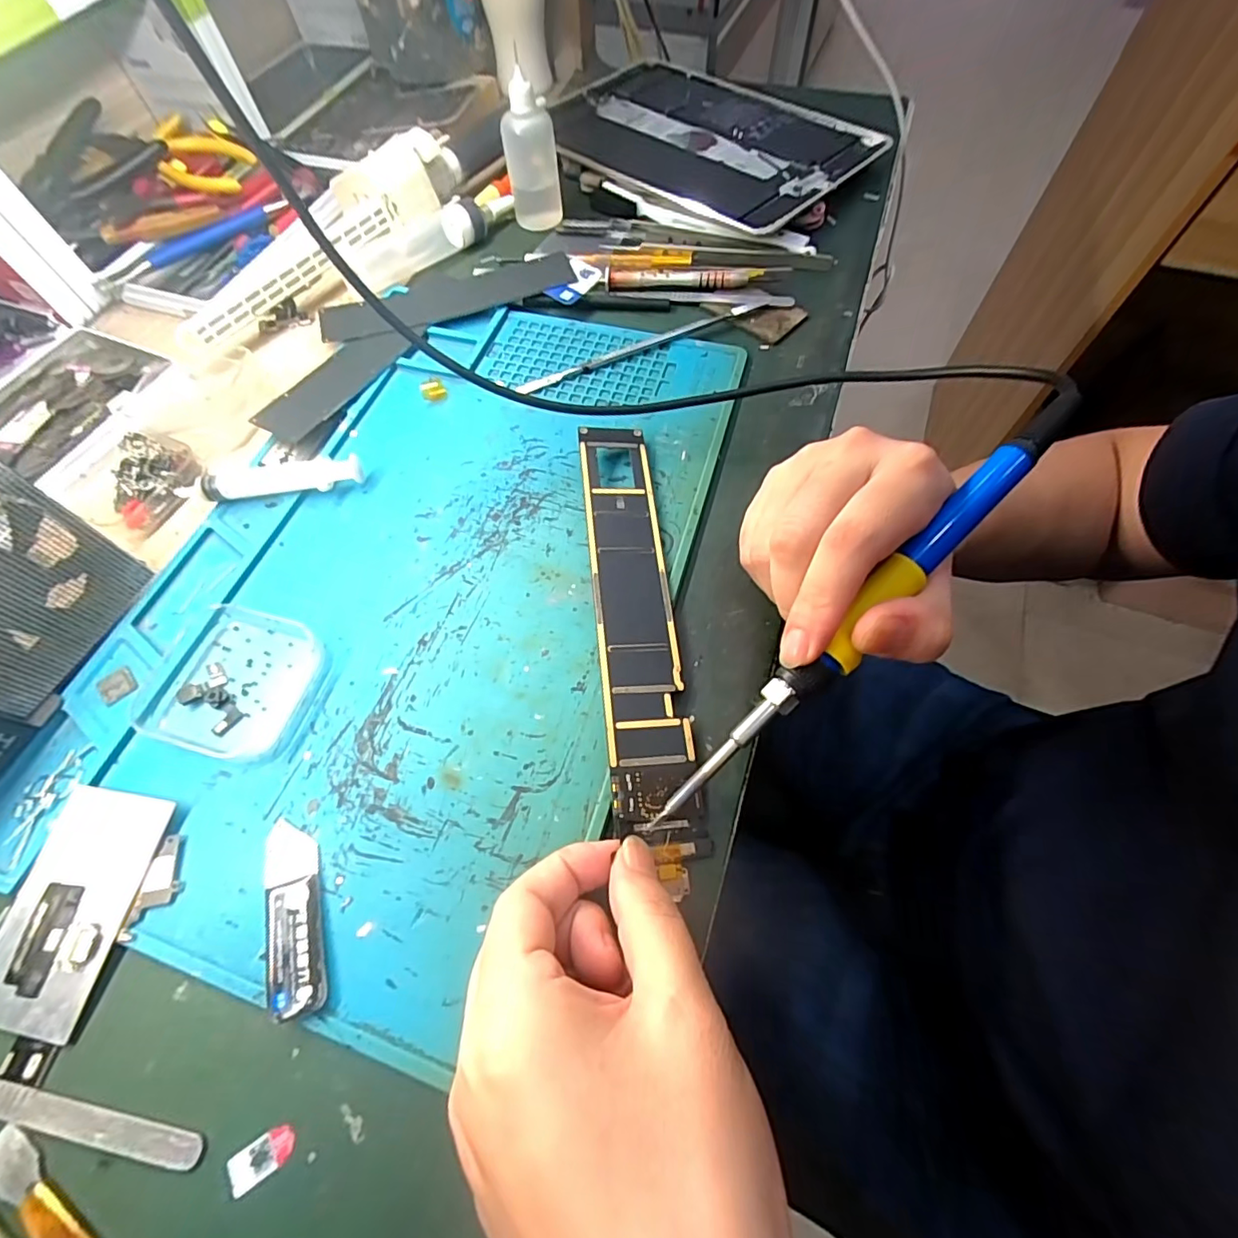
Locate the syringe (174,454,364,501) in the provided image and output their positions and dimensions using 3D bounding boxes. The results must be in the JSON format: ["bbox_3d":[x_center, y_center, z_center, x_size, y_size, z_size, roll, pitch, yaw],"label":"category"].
[{"bbox_3d":[-0.183,-0.075,0.291,0.091,0.015,0.020,-7,63,-3],"label":"syringe"}]

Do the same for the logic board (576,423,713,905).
[{"bbox_3d":[0.007,-0.003,0.248,0.035,0.008,0.217,-6,65,-2],"label":"logic board"}]

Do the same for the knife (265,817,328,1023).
[{"bbox_3d":[-0.120,0.108,0.202,0.019,0.007,0.067,-17,64,-8],"label":"knife"}]

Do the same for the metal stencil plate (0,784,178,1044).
[{"bbox_3d":[-0.206,0.106,0.206,0.046,0.004,0.079,8,63,5],"label":"metal stencil plate"}]

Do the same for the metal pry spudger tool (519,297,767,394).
[{"bbox_3d":[0.016,-0.169,0.335,0.163,0.008,0.013,-22,64,-10],"label":"metal pry spudger tool"}]

